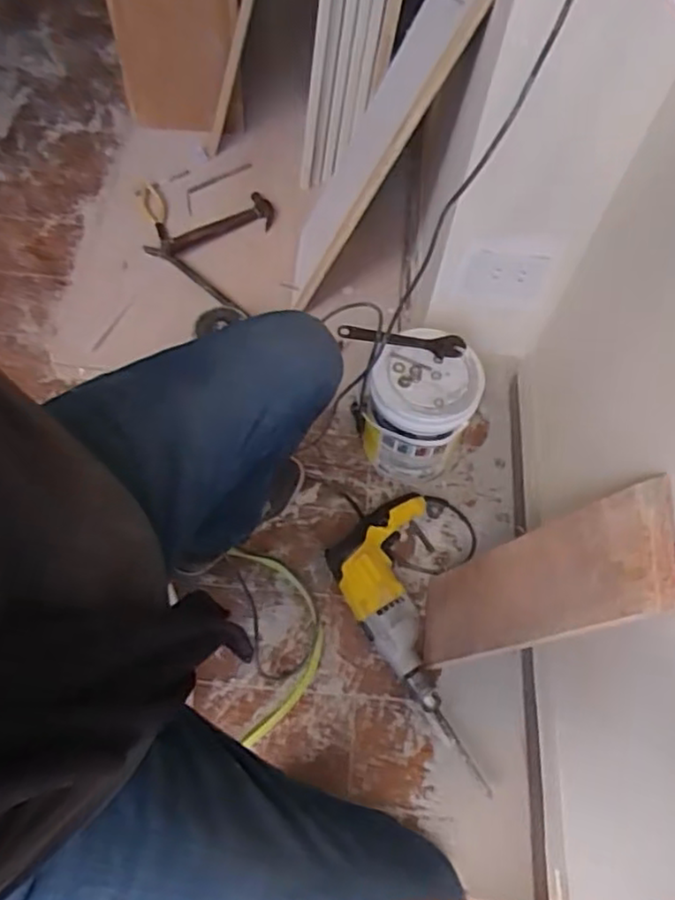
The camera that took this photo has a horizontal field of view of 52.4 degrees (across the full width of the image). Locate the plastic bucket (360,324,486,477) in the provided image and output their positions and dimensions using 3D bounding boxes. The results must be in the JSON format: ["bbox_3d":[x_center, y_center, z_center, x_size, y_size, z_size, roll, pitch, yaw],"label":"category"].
[{"bbox_3d":[0.131,-0.062,1.108,0.155,0.212,0.163,2,61,-3],"label":"plastic bucket"}]

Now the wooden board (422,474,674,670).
[{"bbox_3d":[0.228,0.168,0.837,0.018,0.444,0.142,19,60,-17],"label":"wooden board"}]

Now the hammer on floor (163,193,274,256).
[{"bbox_3d":[-0.230,-0.442,1.378,0.245,0.023,0.088,-36,70,-21],"label":"hammer on floor"}]

